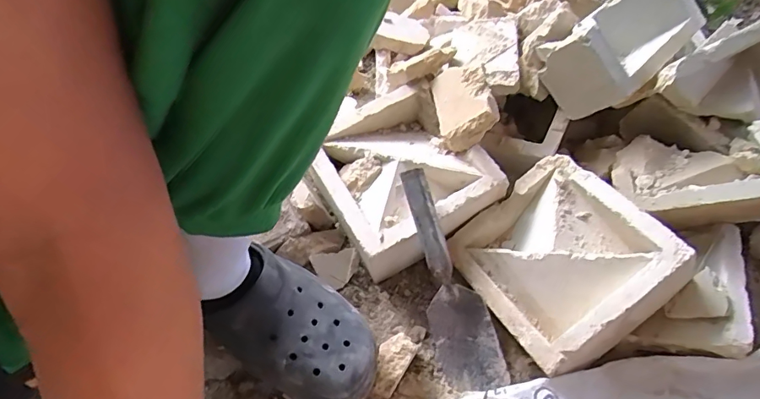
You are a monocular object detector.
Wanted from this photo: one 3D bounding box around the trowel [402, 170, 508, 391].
[{"bbox_3d":[0.075,0.092,0.553,0.067,0.044,0.261,-19,94,-15],"label":"trowel"}]

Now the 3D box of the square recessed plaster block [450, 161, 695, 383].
[{"bbox_3d":[0.213,0.072,0.569,0.202,0.075,0.207,-38,50,7],"label":"square recessed plaster block"}]

